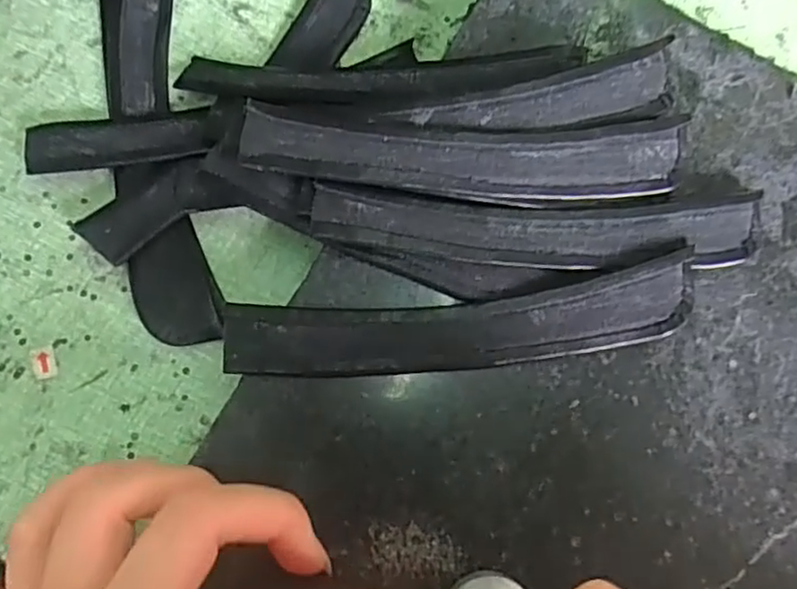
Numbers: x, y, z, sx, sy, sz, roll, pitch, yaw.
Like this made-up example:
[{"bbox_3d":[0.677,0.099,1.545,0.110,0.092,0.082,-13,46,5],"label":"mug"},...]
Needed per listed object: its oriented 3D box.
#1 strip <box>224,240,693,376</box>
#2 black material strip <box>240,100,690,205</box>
[{"bbox_3d":[0.024,0.011,0.228,0.163,0.011,0.030,-7,76,-7],"label":"strip"},{"bbox_3d":[0.026,-0.050,0.232,0.158,0.006,0.031,1,85,-6],"label":"black material strip"}]

